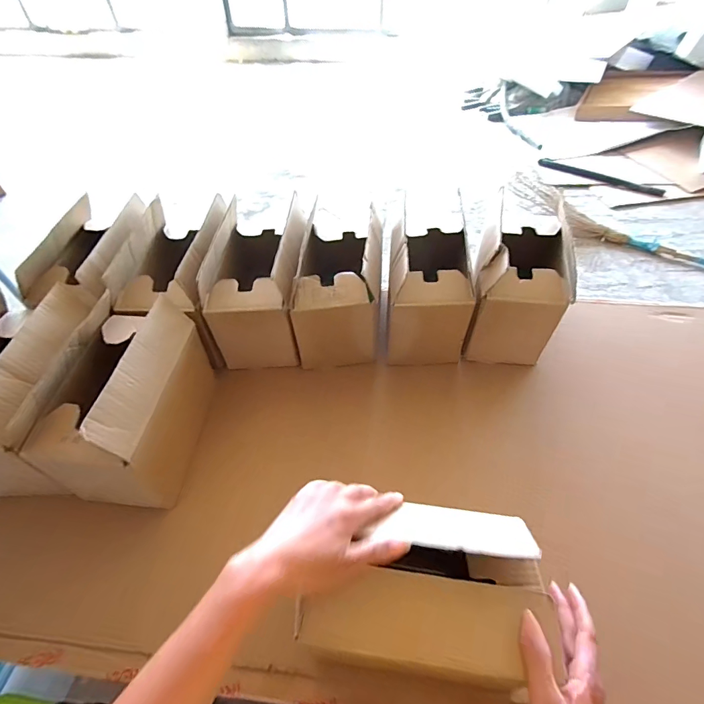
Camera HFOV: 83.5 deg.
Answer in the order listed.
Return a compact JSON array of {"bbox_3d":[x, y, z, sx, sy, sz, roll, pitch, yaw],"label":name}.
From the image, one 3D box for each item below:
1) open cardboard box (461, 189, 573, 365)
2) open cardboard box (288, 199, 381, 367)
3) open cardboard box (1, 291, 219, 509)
[{"bbox_3d":[0.288,-0.114,0.701,0.138,0.202,0.188,10,52,9],"label":"open cardboard box"},{"bbox_3d":[-0.019,-0.102,0.709,0.145,0.244,0.194,2,51,3],"label":"open cardboard box"},{"bbox_3d":[-0.316,0.068,0.567,0.140,0.214,0.248,4,51,4],"label":"open cardboard box"}]

